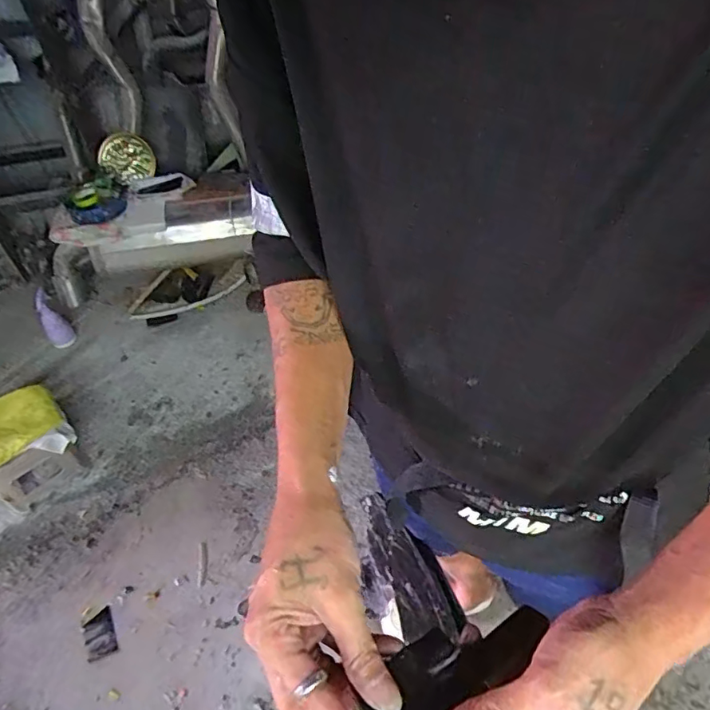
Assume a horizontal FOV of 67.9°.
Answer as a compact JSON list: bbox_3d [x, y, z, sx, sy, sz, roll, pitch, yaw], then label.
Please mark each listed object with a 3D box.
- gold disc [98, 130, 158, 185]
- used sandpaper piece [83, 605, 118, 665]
[{"bbox_3d":[-0.710,-0.611,1.633,0.163,0.024,0.165,7,74,-27],"label":"gold disc"},{"bbox_3d":[-0.624,0.685,1.288,0.069,0.005,0.108,-21,62,-16],"label":"used sandpaper piece"}]

